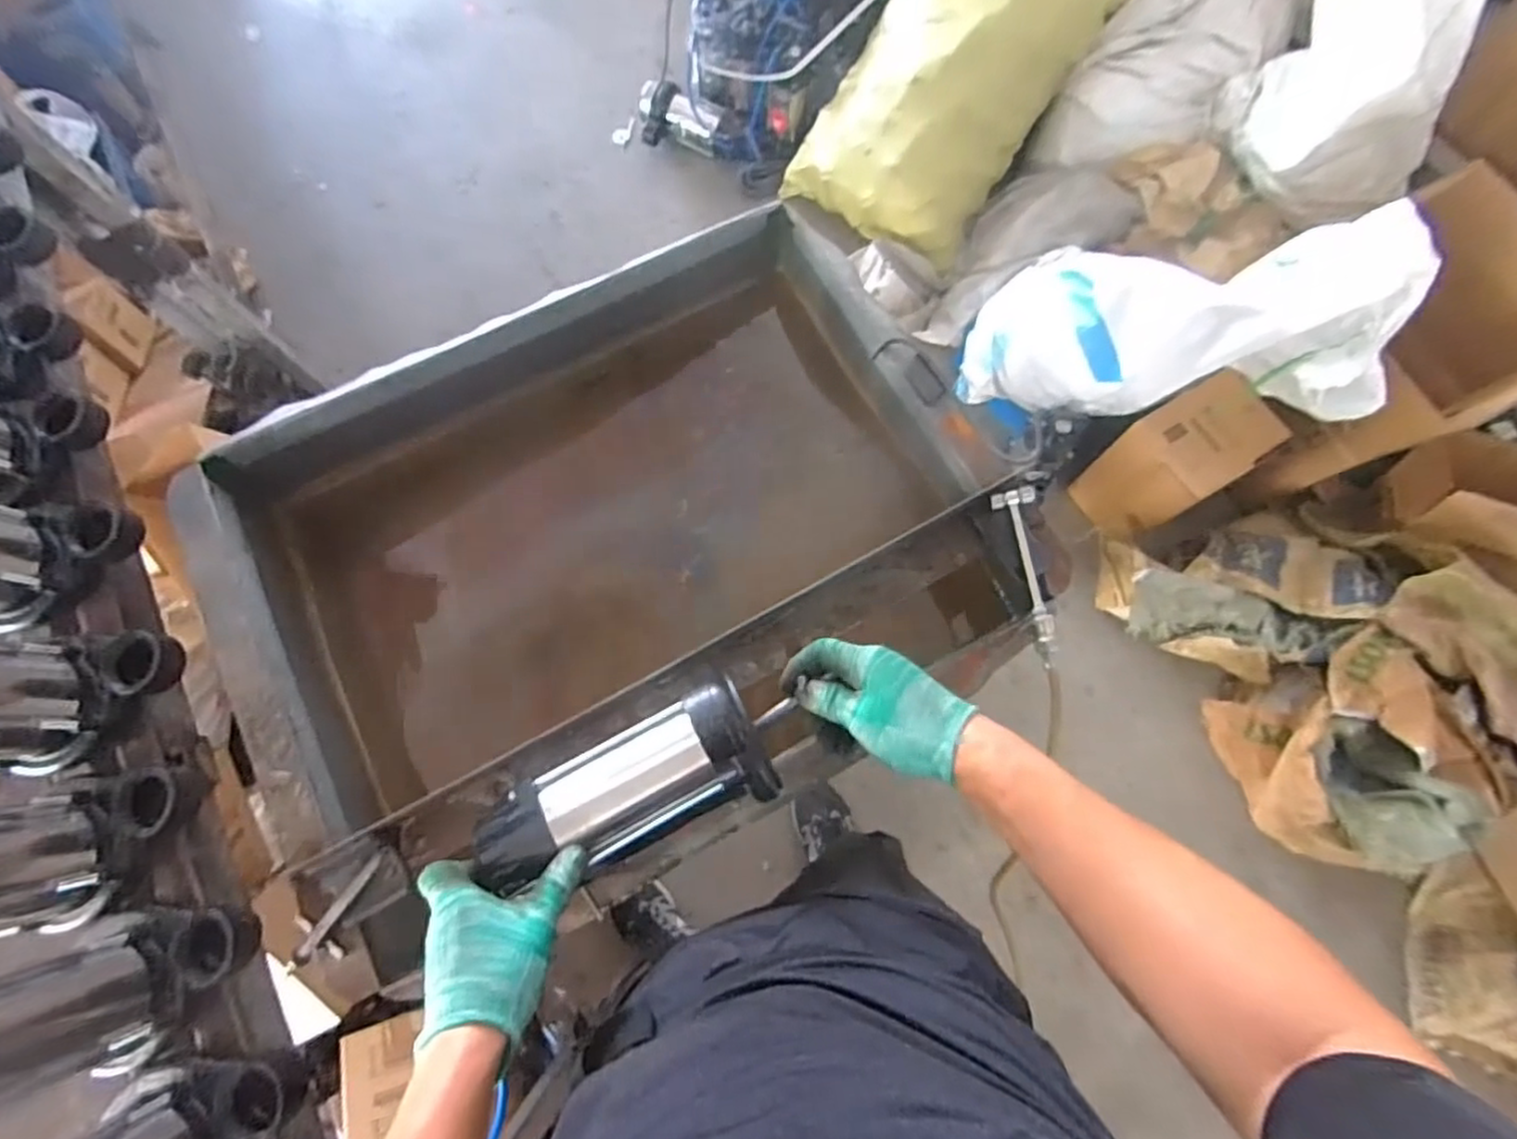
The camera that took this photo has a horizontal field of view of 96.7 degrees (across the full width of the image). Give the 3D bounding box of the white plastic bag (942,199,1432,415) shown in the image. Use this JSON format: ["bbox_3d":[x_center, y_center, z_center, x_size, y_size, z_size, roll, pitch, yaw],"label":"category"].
[{"bbox_3d":[0.718,-0.438,1.205,0.690,0.247,0.280,12,70,46],"label":"white plastic bag"}]

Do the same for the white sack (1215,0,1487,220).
[{"bbox_3d":[1.042,-0.983,1.162,0.207,0.606,0.352,-34,55,-8],"label":"white sack"}]

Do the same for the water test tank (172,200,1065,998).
[{"bbox_3d":[-0.151,-0.011,0.774,0.753,0.237,0.591,-31,77,-8],"label":"water test tank"}]

